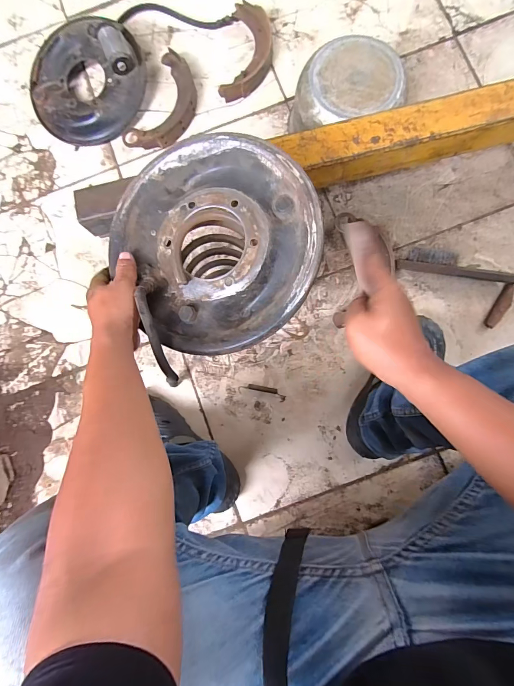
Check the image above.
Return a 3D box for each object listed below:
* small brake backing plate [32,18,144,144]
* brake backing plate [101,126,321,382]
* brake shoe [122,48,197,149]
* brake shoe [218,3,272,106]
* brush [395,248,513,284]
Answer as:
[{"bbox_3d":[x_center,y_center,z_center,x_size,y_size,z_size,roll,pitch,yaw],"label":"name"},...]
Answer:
[{"bbox_3d":[-0.375,-0.576,0.751,0.266,0.083,0.243,-34,85,0],"label":"small brake backing plate"},{"bbox_3d":[-0.053,-0.123,0.420,0.245,0.053,0.258,0,86,3],"label":"brake backing plate"},{"bbox_3d":[-0.204,-0.524,0.766,0.125,0.034,0.225,30,88,5],"label":"brake shoe"},{"bbox_3d":[-0.017,-0.643,0.765,0.101,0.045,0.217,9,86,3],"label":"brake shoe"},{"bbox_3d":[0.399,-0.154,0.684,0.235,0.039,0.044,9,86,3],"label":"brush"}]

